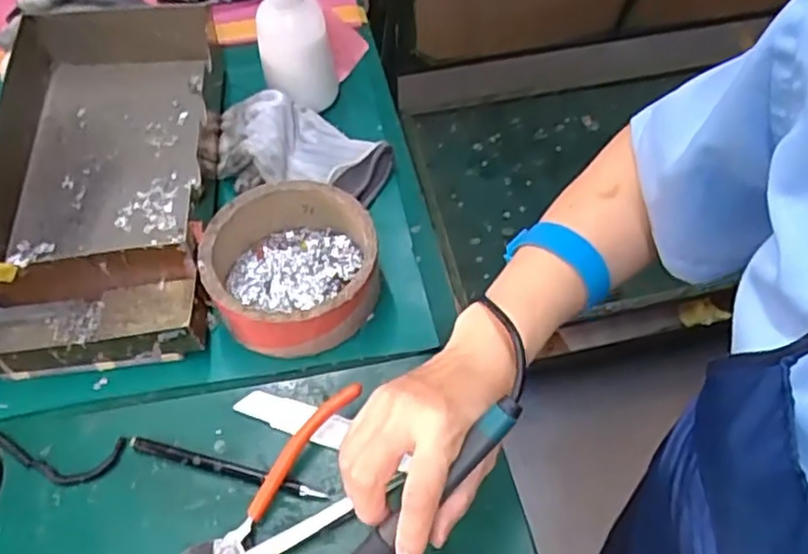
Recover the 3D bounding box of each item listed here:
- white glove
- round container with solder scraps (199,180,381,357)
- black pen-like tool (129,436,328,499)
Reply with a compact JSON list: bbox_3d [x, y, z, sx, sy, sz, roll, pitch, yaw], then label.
[{"bbox_3d":[-0.087,-0.114,0.575,0.149,0.040,0.084,5,57,4],"label":"white glove"},{"bbox_3d":[-0.081,-0.007,0.502,0.117,0.052,0.116,0,57,0],"label":"round container with solder scraps"},{"bbox_3d":[-0.115,0.124,0.443,0.133,0.006,0.009,13,58,9],"label":"black pen-like tool"}]

